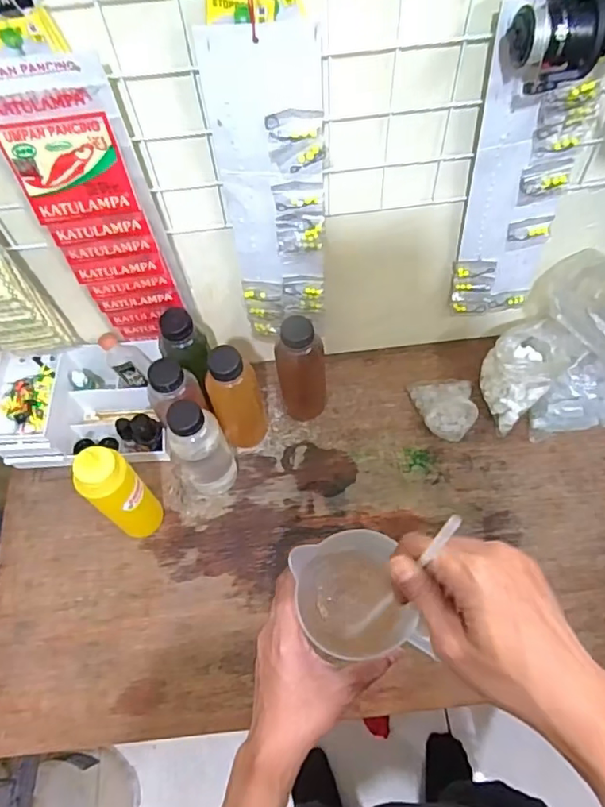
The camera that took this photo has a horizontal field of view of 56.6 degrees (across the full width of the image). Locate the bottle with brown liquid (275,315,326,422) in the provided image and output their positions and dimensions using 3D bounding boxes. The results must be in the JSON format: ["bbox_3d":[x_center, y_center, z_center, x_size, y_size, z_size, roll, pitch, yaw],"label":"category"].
[{"bbox_3d":[0.000,-0.034,0.749,0.062,0.197,0.051,-3,61,2],"label":"bottle with brown liquid"}]

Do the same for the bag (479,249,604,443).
[{"bbox_3d":[0.377,-0.069,0.734,0.224,0.218,0.218,-38,66,-17],"label":"bag"}]

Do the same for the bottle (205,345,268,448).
[{"bbox_3d":[-0.084,-0.006,0.722,0.066,0.195,0.051,-17,62,-6],"label":"bottle"}]

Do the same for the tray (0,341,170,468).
[{"bbox_3d":[-0.312,0.001,0.798,0.219,0.098,0.150,-4,61,1],"label":"tray"}]

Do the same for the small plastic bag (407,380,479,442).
[{"bbox_3d":[0.202,0.005,0.803,0.087,0.034,0.100,-1,61,2],"label":"small plastic bag"}]

